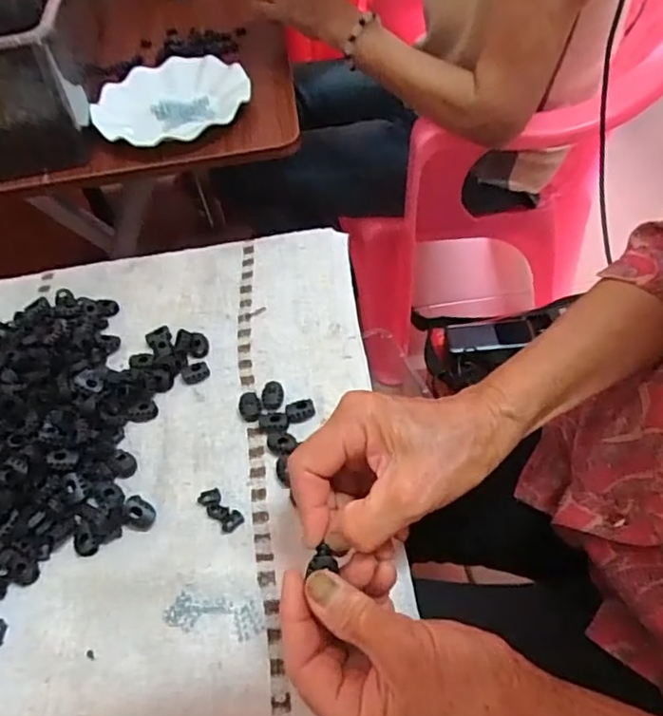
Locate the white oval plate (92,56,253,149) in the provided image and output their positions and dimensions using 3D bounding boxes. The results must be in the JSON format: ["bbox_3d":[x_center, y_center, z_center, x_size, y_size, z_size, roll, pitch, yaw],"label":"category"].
[{"bbox_3d":[-0.191,-0.309,0.688,0.179,0.020,0.171,-20,52,-10],"label":"white oval plate"}]

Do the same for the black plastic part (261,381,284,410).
[{"bbox_3d":[-0.046,0.029,0.448,0.016,0.005,0.028,-4,51,3],"label":"black plastic part"}]

